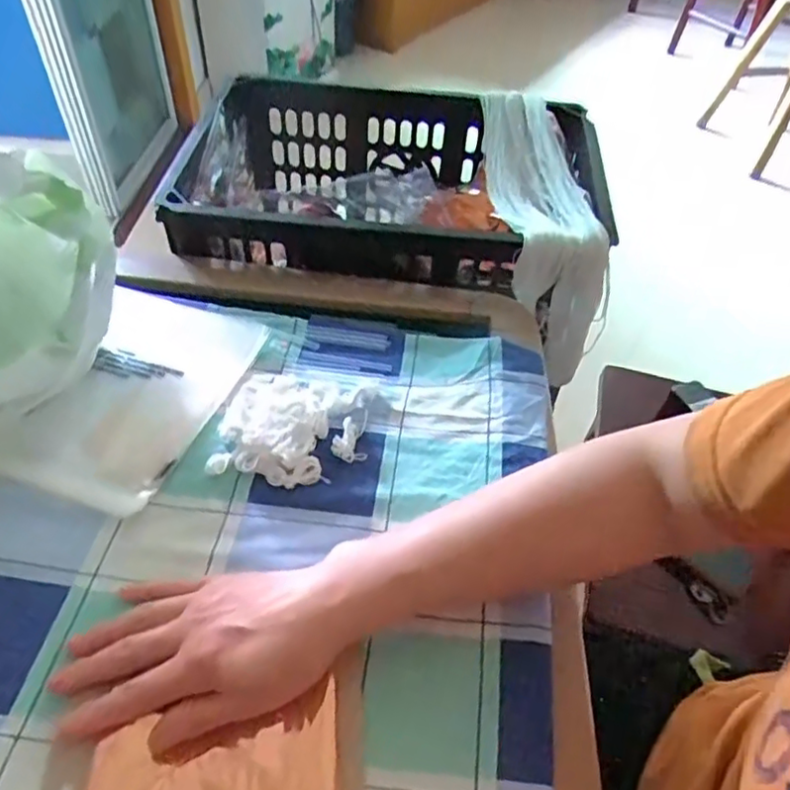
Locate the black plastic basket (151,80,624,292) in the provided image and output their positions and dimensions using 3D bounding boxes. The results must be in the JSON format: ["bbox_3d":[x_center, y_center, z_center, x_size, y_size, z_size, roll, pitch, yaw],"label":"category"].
[{"bbox_3d":[-0.005,-0.219,0.741,0.438,0.174,0.311,10,48,5],"label":"black plastic basket"}]

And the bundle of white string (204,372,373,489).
[{"bbox_3d":[-0.076,0.017,0.473,0.106,0.028,0.102,8,48,4],"label":"bundle of white string"}]

